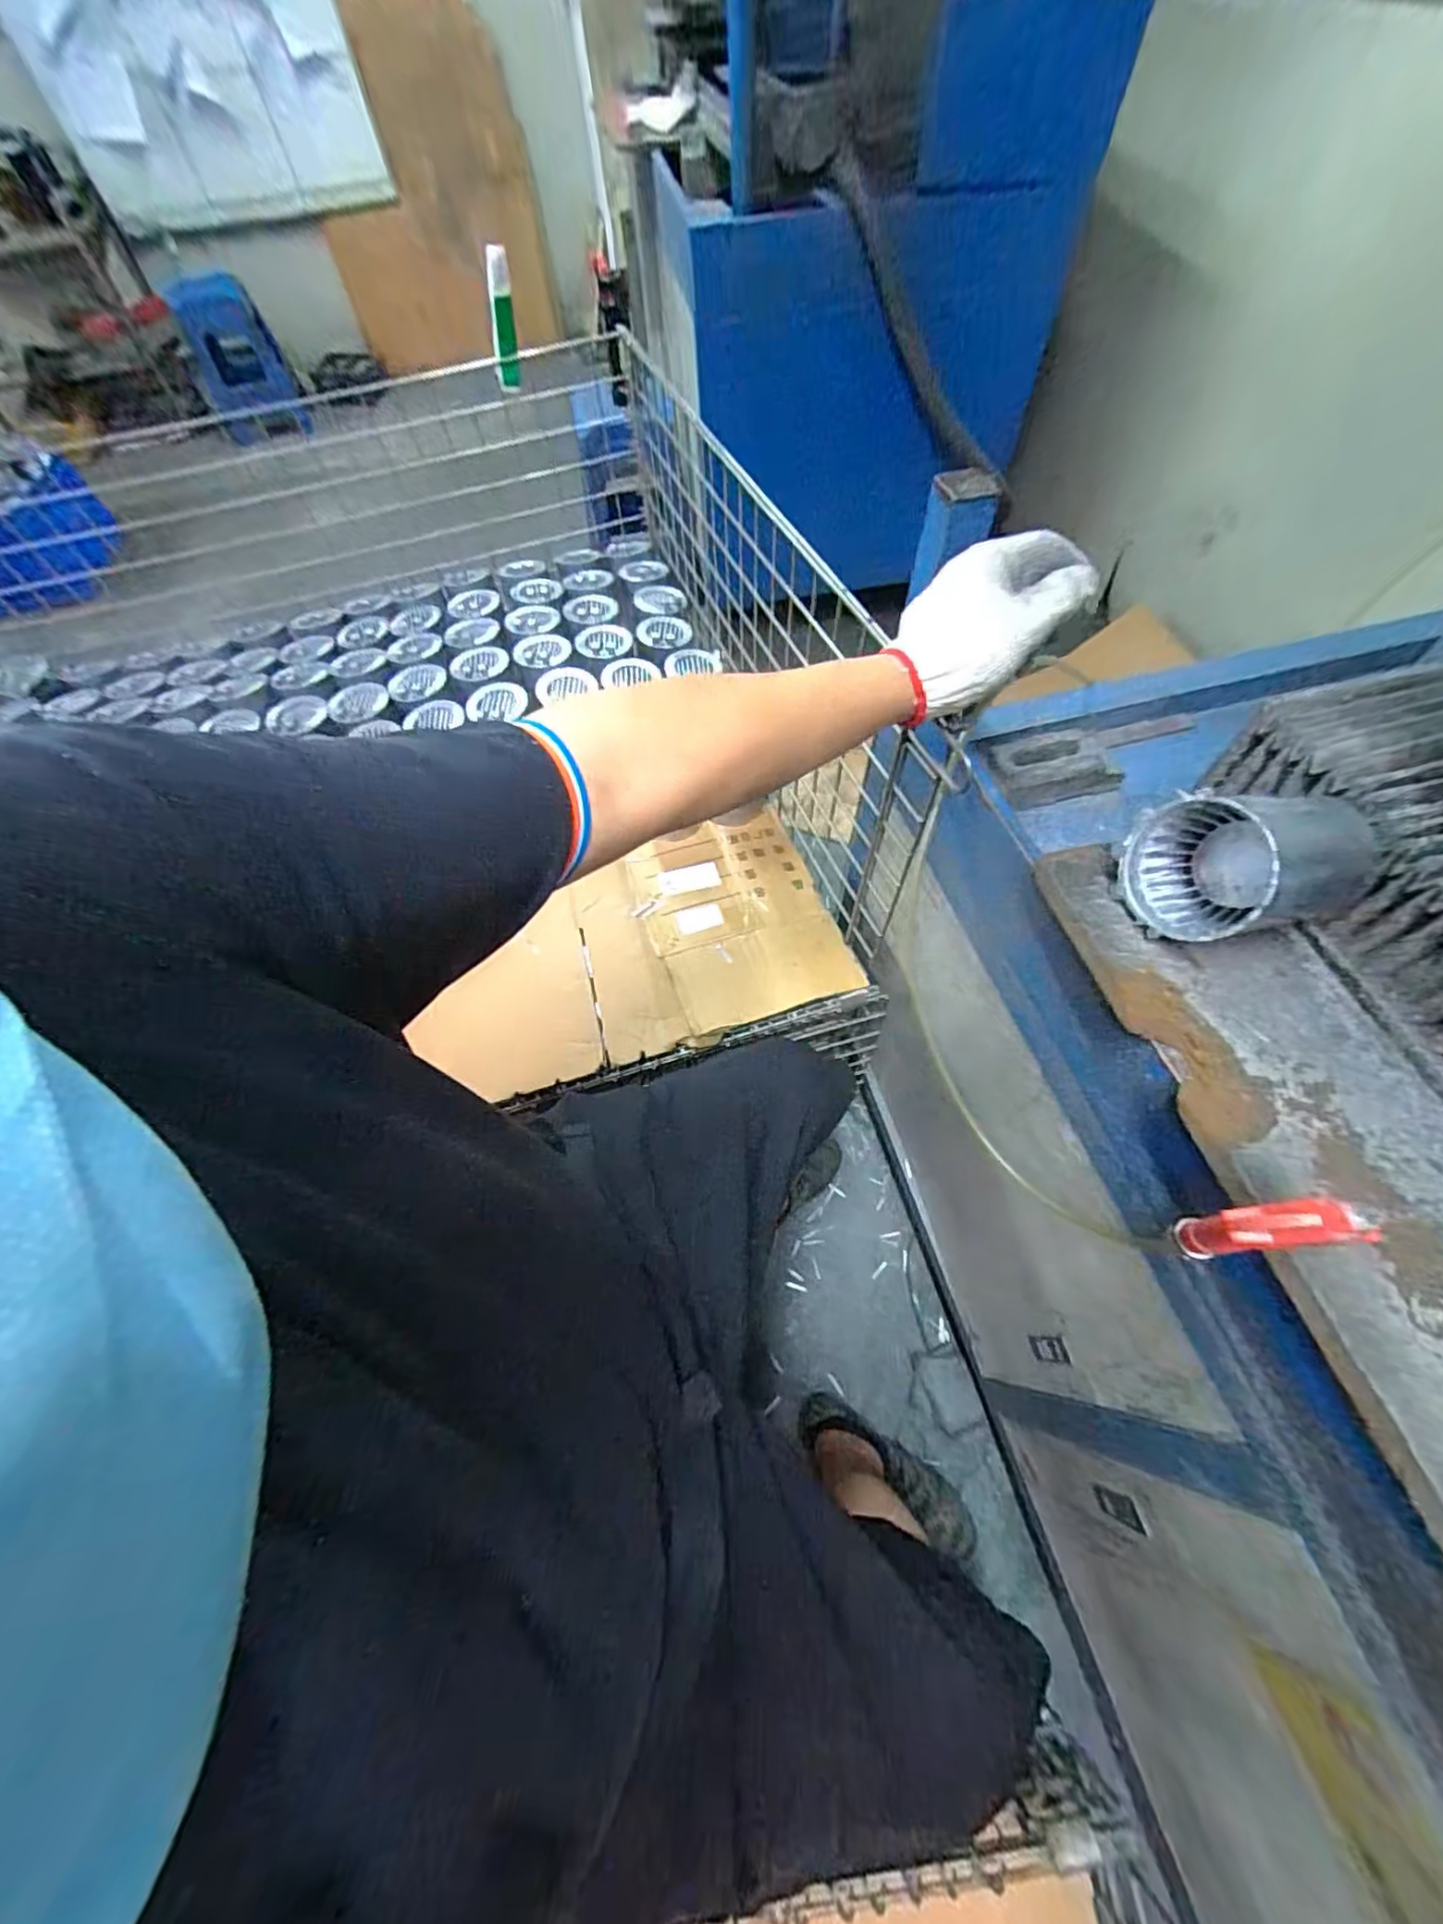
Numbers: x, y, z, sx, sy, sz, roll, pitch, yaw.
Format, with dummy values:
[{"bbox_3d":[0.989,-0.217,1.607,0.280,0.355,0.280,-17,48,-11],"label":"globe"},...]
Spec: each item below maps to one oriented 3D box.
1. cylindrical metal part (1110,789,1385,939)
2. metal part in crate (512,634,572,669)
[{"bbox_3d":[0.358,-0.066,0.418,0.145,0.079,0.085,-12,61,-3],"label":"cylindrical metal part"},{"bbox_3d":[-0.273,-0.477,0.941,0.079,0.018,0.068,16,63,12],"label":"metal part in crate"}]

